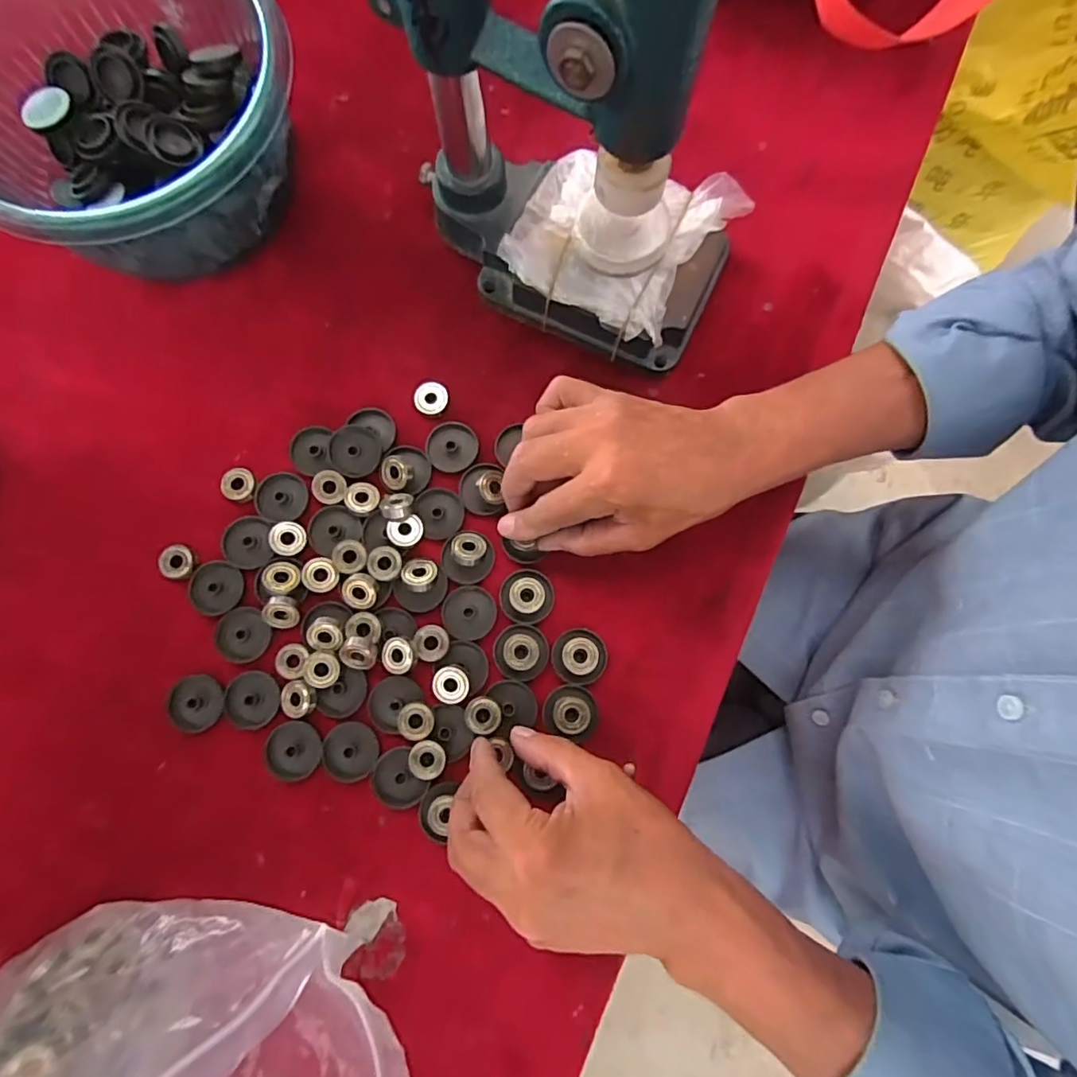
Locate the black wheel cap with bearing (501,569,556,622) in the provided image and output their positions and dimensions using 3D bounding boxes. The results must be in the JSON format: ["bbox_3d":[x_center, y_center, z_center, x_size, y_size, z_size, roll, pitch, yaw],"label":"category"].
[{"bbox_3d":[-0.007,0.035,0.342,0.033,0.006,0.032,0,80,0],"label":"black wheel cap with bearing"}]

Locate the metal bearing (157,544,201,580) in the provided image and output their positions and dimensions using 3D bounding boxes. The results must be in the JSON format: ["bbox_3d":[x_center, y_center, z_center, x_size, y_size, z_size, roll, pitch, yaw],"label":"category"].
[{"bbox_3d":[-0.227,0.014,0.350,0.023,0.004,0.021,0,80,0],"label":"metal bearing"}]

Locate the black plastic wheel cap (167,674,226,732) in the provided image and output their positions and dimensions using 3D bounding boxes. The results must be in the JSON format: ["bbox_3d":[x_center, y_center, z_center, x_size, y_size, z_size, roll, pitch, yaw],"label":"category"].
[{"bbox_3d":[-0.206,0.099,0.336,0.029,0.006,0.032,8,80,1],"label":"black plastic wheel cap"}]

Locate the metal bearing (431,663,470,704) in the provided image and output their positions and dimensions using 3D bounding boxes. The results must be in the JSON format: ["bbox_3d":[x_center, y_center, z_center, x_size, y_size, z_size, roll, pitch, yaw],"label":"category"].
[{"bbox_3d":[-0.052,0.086,0.332,0.021,0.008,0.022,0,80,0],"label":"metal bearing"}]

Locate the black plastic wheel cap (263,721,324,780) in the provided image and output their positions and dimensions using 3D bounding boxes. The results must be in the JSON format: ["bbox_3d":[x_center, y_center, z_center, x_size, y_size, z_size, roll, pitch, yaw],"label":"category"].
[{"bbox_3d":[-0.145,0.125,0.330,0.032,0.004,0.034,0,80,0],"label":"black plastic wheel cap"}]

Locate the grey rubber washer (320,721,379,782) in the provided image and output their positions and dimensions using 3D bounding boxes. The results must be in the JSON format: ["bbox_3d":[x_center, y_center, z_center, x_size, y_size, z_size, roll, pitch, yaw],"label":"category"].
[{"bbox_3d":[-0.111,0.126,0.330,0.031,0.004,0.032,0,80,0],"label":"grey rubber washer"}]

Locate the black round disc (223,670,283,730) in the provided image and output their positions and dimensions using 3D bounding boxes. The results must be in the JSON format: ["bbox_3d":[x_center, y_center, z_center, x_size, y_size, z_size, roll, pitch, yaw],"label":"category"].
[{"bbox_3d":[-0.173,0.097,0.337,0.034,0.004,0.033,0,80,0],"label":"black round disc"}]

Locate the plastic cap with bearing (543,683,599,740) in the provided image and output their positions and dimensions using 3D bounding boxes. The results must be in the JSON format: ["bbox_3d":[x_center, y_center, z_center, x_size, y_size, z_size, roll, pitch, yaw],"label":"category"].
[{"bbox_3d":[0.019,0.101,0.328,0.031,0.010,0.028,20,81,3],"label":"plastic cap with bearing"}]

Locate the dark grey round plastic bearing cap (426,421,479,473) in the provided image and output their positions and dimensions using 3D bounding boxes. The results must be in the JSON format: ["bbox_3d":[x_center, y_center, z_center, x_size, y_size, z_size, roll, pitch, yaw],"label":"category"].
[{"bbox_3d":[-0.056,-0.060,0.363,0.033,0.004,0.034,0,80,0],"label":"dark grey round plastic bearing cap"}]

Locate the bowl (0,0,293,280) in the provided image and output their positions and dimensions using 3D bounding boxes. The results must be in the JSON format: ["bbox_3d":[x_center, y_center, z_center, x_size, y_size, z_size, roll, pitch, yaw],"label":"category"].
[{"bbox_3d":[-0.252,-0.264,0.356,0.200,0.091,0.196,0,80,0],"label":"bowl"}]

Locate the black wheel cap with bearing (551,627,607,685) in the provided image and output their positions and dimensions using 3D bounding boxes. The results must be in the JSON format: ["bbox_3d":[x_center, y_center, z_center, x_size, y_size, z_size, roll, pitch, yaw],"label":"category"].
[{"bbox_3d":[0.025,0.071,0.336,0.032,0.007,0.031,0,80,0],"label":"black wheel cap with bearing"}]

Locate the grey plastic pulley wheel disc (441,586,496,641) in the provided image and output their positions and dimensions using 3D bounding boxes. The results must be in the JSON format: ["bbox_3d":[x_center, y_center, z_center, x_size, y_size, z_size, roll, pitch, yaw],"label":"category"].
[{"bbox_3d":[-0.043,0.046,0.344,0.032,0.004,0.032,0,80,0],"label":"grey plastic pulley wheel disc"}]

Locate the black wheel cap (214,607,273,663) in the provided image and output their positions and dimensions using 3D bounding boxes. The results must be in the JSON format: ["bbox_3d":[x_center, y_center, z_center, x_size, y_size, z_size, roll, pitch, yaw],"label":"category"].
[{"bbox_3d":[-0.182,0.059,0.343,0.034,0.004,0.032,0,80,0],"label":"black wheel cap"}]

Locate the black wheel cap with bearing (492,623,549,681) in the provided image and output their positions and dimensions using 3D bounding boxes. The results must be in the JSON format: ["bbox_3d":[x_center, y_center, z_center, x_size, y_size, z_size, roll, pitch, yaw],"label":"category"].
[{"bbox_3d":[-0.011,0.069,0.337,0.032,0.006,0.032,0,80,0],"label":"black wheel cap with bearing"}]

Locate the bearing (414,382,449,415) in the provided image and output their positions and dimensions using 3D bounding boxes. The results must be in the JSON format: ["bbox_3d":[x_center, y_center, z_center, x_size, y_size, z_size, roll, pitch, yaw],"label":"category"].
[{"bbox_3d":[-0.071,-0.092,0.370,0.022,0.006,0.022,-22,97,-5],"label":"bearing"}]

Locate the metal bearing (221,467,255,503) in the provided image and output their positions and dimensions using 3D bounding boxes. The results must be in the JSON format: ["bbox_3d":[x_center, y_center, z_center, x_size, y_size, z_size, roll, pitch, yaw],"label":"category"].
[{"bbox_3d":[-0.193,-0.035,0.358,0.022,0.004,0.022,0,80,0],"label":"metal bearing"}]

